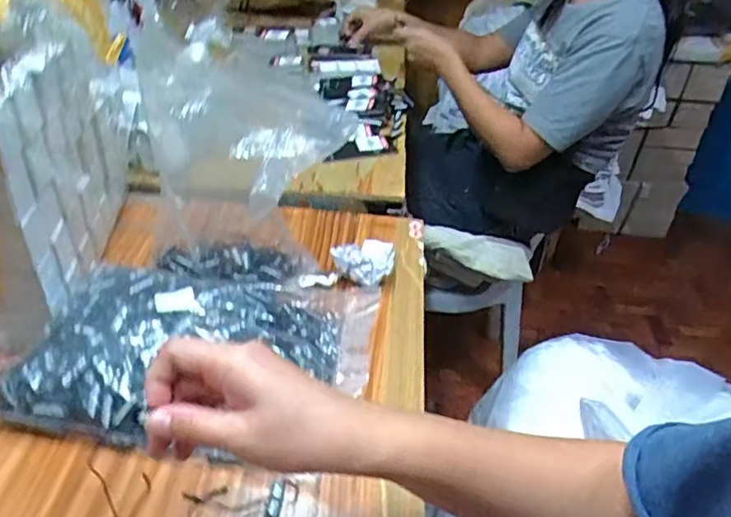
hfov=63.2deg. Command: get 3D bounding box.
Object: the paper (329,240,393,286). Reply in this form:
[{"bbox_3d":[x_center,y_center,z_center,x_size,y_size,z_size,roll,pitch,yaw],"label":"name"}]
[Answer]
[{"bbox_3d":[-0.002,0.006,0.610,0.062,0.034,0.041,0,38,-4],"label":"paper"}]

